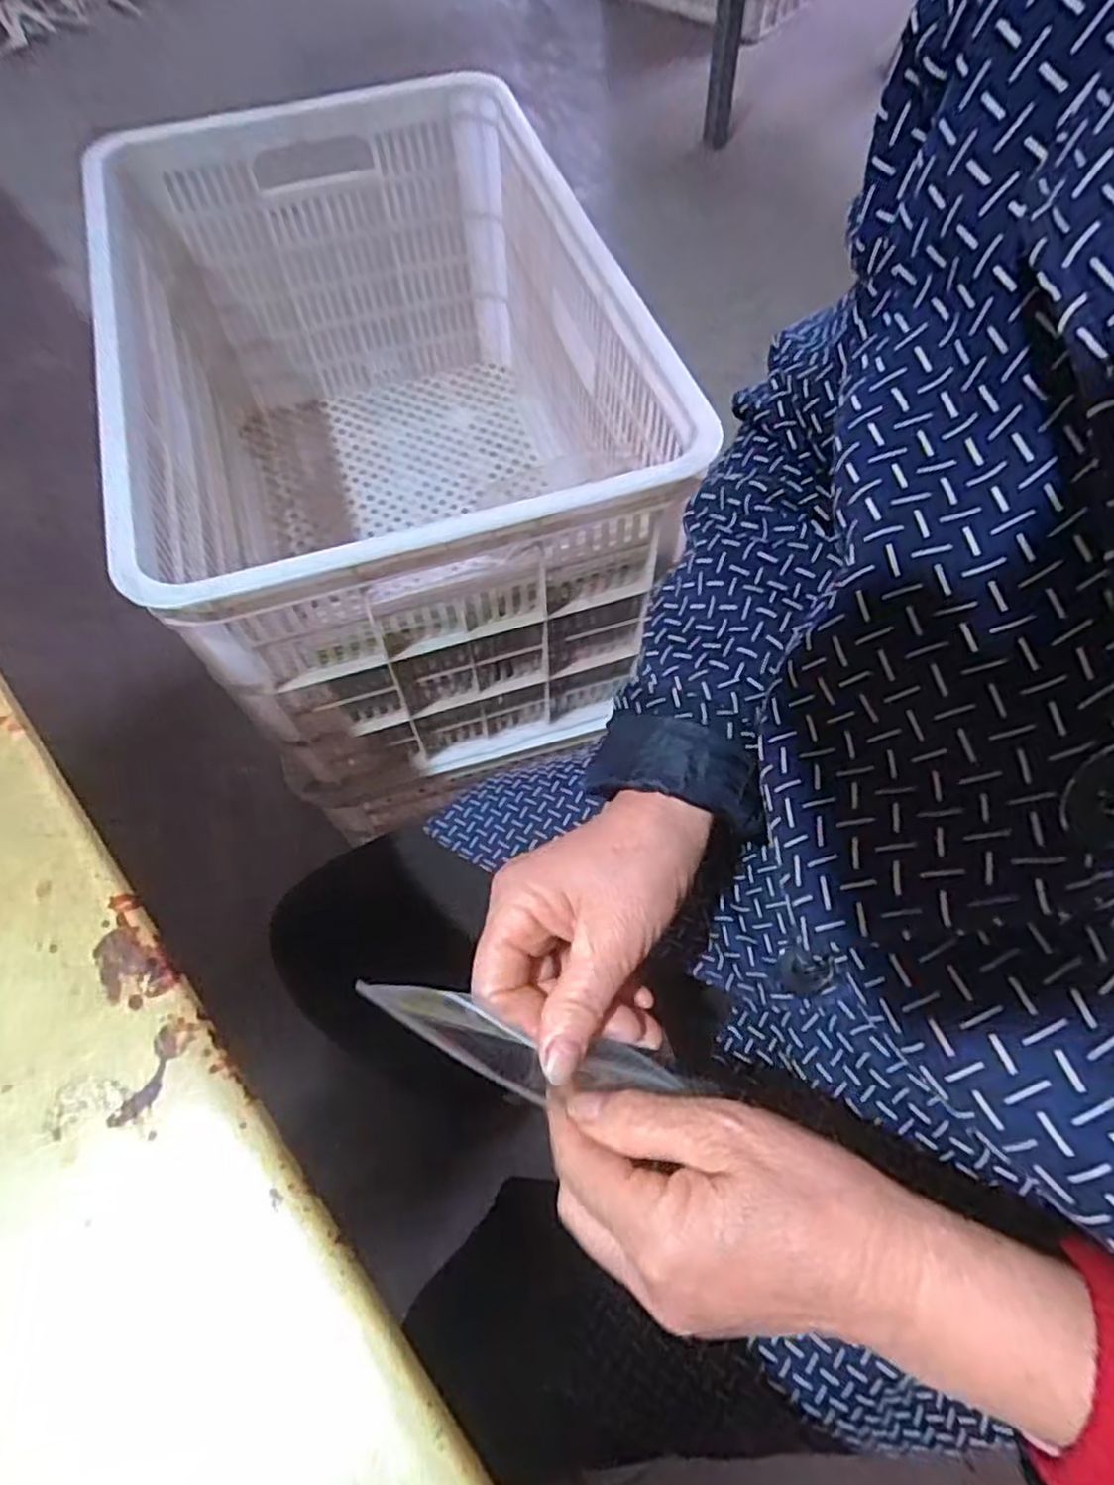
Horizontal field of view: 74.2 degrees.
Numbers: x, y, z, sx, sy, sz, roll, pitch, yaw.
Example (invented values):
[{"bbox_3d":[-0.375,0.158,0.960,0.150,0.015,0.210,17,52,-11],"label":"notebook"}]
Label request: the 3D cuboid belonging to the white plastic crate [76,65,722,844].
[{"bbox_3d":[-0.174,-0.314,0.757,0.411,0.337,0.617,-17,64,-7],"label":"white plastic crate"}]

